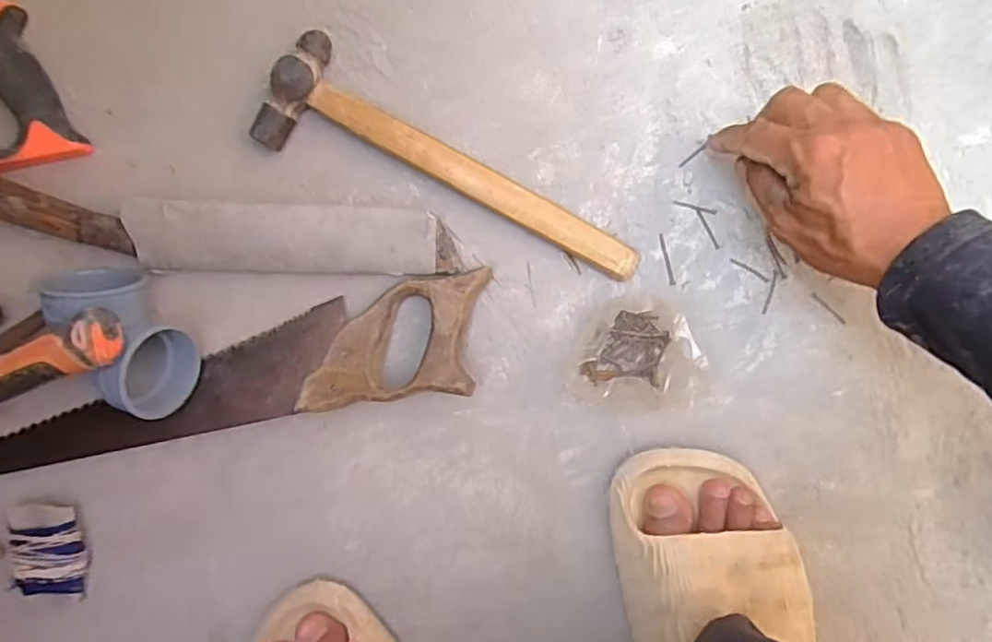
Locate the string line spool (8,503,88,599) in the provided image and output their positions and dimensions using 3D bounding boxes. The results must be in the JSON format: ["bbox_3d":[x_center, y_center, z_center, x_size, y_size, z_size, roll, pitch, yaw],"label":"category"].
[{"bbox_3d":[-0.343,0.175,0.502,0.051,0.024,0.076,-5,93,1],"label":"string line spool"}]

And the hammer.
[{"bbox_3d":[-0.026,-0.110,0.480,0.286,0.033,0.080,24,94,-1],"label":"hammer"}]

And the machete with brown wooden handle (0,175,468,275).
[{"bbox_3d":[-0.203,-0.067,0.478,0.354,0.044,0.066,8,94,0],"label":"machete with brown wooden handle"}]

